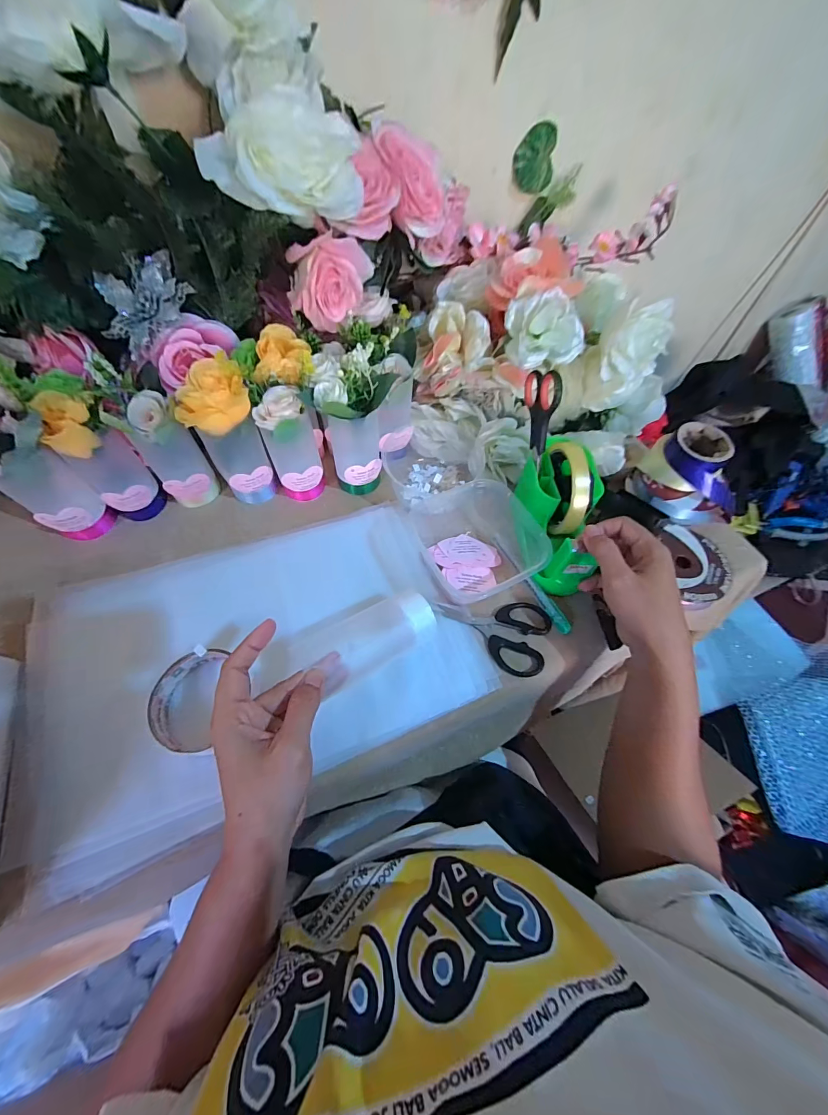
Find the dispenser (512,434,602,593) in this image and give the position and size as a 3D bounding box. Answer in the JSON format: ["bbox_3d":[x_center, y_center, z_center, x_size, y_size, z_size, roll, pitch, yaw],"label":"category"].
[{"bbox_3d":[0.138,-0.044,0.387,0.052,0.098,0.137,-8,59,-8],"label":"dispenser"}]

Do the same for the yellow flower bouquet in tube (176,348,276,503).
[{"bbox_3d":[-0.189,-0.121,0.408,0.064,0.149,0.053,-15,61,-14],"label":"yellow flower bouquet in tube"}]

